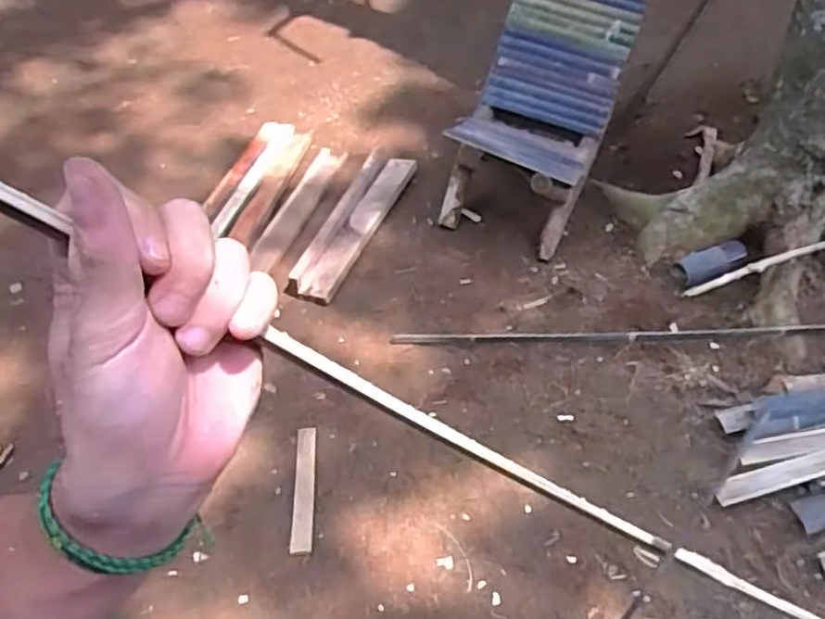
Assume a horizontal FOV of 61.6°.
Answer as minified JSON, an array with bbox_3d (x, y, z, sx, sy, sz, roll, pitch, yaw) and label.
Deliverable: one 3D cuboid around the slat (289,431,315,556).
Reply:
[{"bbox_3d":[-0.262,0.425,1.659,0.048,0.011,0.323,-3,49,-2],"label":"slat"}]

